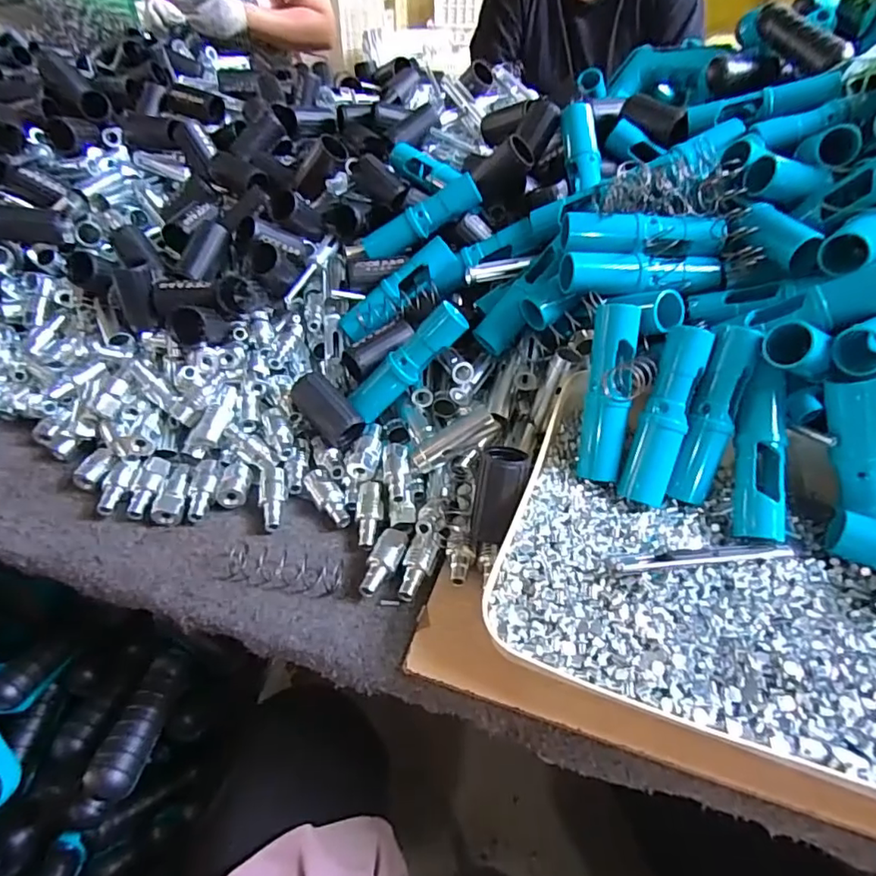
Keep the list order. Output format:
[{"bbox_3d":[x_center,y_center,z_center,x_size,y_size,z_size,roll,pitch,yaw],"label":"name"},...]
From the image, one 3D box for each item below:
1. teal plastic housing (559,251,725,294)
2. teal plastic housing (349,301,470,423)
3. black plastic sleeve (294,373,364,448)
[{"bbox_3d":[0.153,-0.123,0.419,0.119,0.024,0.029,-2,45,-3],"label":"teal plastic housing"},{"bbox_3d":[-0.027,-0.063,0.465,0.028,0.122,0.028,29,30,-38],"label":"teal plastic housing"},{"bbox_3d":[-0.092,-0.023,0.467,0.034,0.030,0.063,-40,80,-8],"label":"black plastic sleeve"}]

